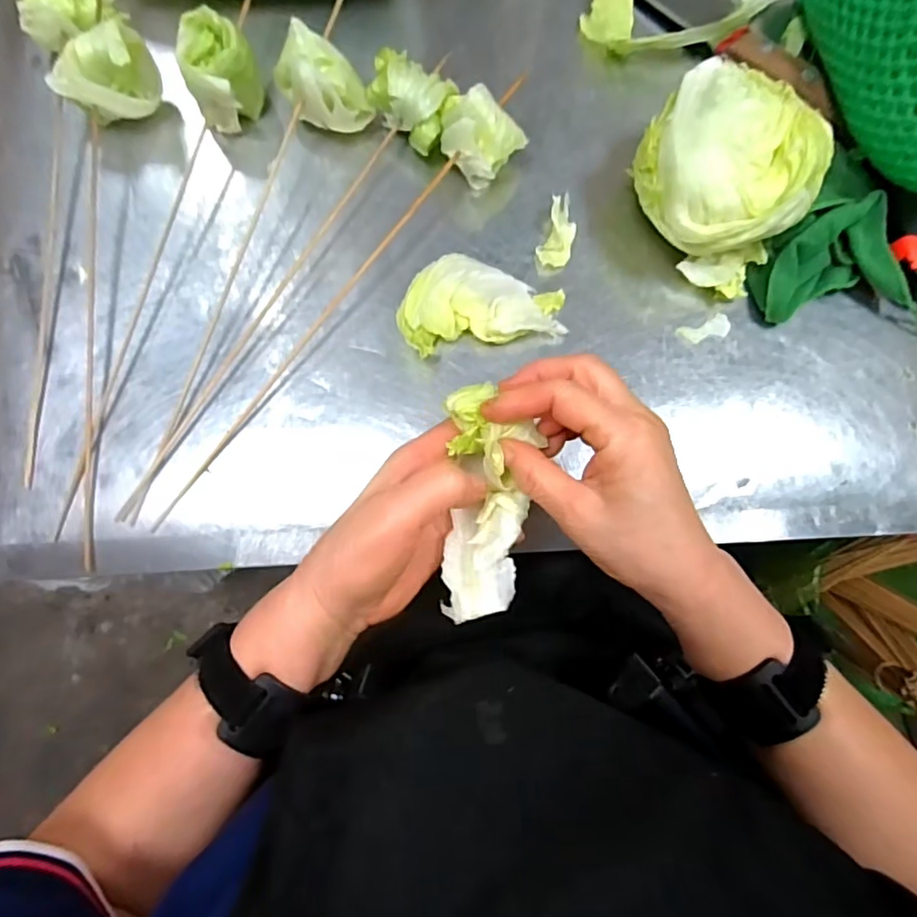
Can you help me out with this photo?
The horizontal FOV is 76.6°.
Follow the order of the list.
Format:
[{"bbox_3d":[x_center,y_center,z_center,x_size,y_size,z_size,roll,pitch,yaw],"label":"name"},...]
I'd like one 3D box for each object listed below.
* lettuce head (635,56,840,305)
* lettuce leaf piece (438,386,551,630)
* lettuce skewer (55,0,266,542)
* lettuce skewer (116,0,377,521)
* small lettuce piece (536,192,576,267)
[{"bbox_3d":[0.176,-0.190,0.391,0.111,0.080,0.114,0,81,-3],"label":"lettuce head"},{"bbox_3d":[0.017,0.022,0.298,0.046,0.026,0.115,2,90,-3],"label":"lettuce leaf piece"},{"bbox_3d":[-0.202,-0.135,0.378,0.049,0.058,0.369,17,80,0],"label":"lettuce skewer"},{"bbox_3d":[-0.137,-0.139,0.384,0.057,0.053,0.375,21,80,1],"label":"lettuce skewer"},{"bbox_3d":[0.072,-0.163,0.417,0.024,0.007,0.049,10,96,-1],"label":"small lettuce piece"}]

